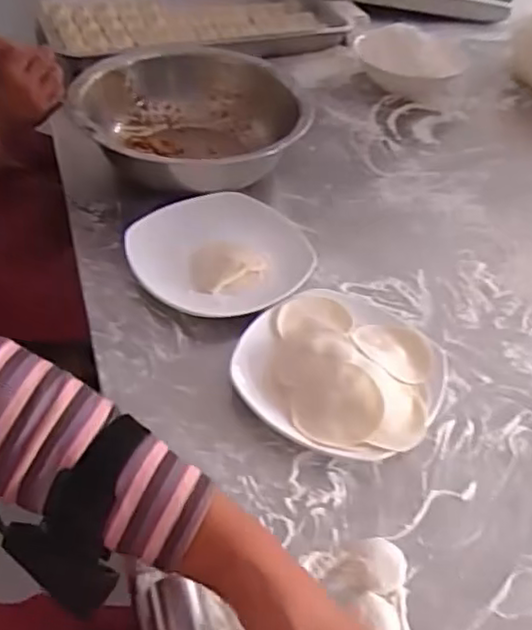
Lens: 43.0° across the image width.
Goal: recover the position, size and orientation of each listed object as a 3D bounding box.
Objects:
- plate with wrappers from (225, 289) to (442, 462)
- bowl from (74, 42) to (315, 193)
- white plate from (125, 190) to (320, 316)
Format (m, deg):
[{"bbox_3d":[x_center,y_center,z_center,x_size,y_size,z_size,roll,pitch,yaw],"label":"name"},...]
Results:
[{"bbox_3d":[0.067,0.044,0.614,0.178,0.042,0.182,2,46,-2],"label":"plate with wrappers"},{"bbox_3d":[-0.093,-0.238,0.839,0.257,0.084,0.283,-1,46,-4],"label":"bowl"},{"bbox_3d":[-0.041,-0.067,0.703,0.176,0.027,0.158,-27,53,-26],"label":"white plate"}]

